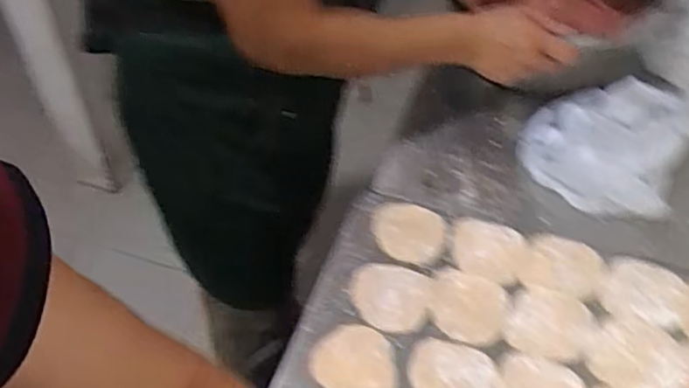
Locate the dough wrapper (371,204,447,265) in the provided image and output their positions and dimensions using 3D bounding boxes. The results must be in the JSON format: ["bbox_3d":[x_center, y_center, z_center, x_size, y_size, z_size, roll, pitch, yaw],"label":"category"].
[{"bbox_3d":[0.070,0.040,0.705,0.081,0.006,0.076,0,48,0],"label":"dough wrapper"}]

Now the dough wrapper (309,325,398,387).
[{"bbox_3d":[0.013,0.157,0.599,0.082,0.005,0.071,27,54,23],"label":"dough wrapper"}]

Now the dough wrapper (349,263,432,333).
[{"bbox_3d":[0.045,0.103,0.647,0.079,0.004,0.072,0,55,0],"label":"dough wrapper"}]

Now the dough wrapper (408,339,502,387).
[{"bbox_3d":[0.101,0.170,0.590,0.082,0.006,0.072,14,50,13],"label":"dough wrapper"}]

